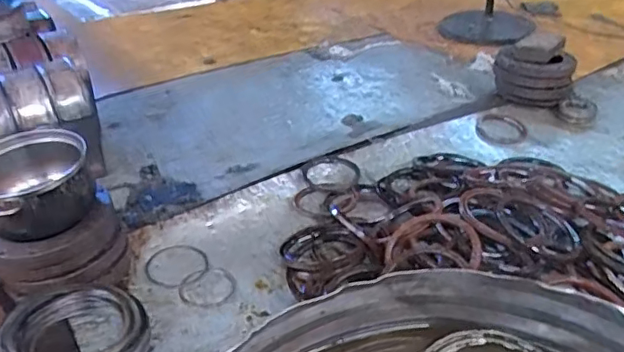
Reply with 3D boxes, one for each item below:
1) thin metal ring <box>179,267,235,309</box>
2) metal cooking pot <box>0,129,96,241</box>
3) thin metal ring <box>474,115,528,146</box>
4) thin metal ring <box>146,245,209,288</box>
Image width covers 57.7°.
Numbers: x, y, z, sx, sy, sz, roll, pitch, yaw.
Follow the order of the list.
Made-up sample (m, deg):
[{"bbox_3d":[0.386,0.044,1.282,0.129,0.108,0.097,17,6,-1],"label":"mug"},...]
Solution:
[{"bbox_3d":[-0.198,0.213,1.086,0.108,0.006,0.098,-28,46,-31],"label":"thin metal ring"},{"bbox_3d":[-0.526,0.016,1.062,0.209,0.105,0.222,-18,37,-24],"label":"metal cooking pot"},{"bbox_3d":[0.547,-0.138,1.647,0.150,0.016,0.147,3,44,-3],"label":"thin metal ring"},{"bbox_3d":[-0.270,0.180,1.136,0.122,0.006,0.121,-2,33,1],"label":"thin metal ring"}]

